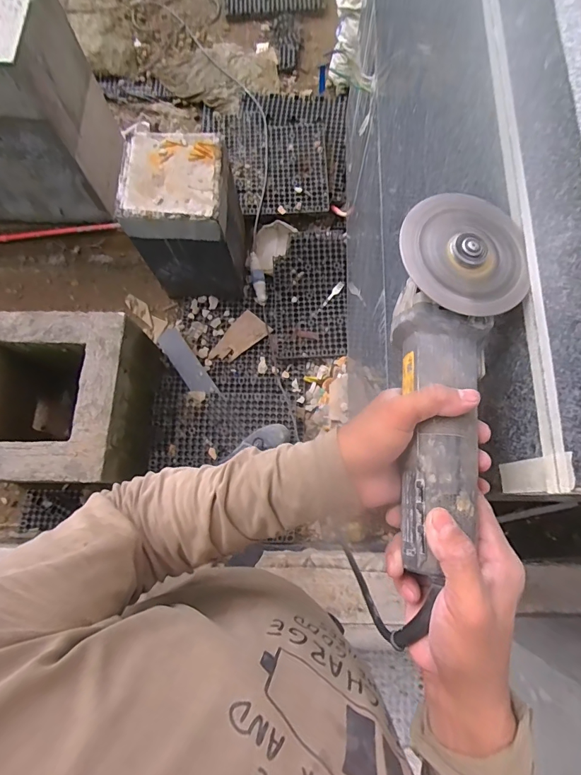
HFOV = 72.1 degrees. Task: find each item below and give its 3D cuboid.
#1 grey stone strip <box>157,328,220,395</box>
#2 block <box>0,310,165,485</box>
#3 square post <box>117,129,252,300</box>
[{"bbox_3d":[-0.387,-0.092,1.485,0.084,0.024,0.357,-32,67,-18],"label":"grey stone strip"},{"bbox_3d":[-0.759,0.057,1.331,0.511,0.409,0.512,2,75,1],"label":"block"},{"bbox_3d":[-0.339,-0.571,1.379,0.318,0.441,0.295,2,75,1],"label":"square post"}]

